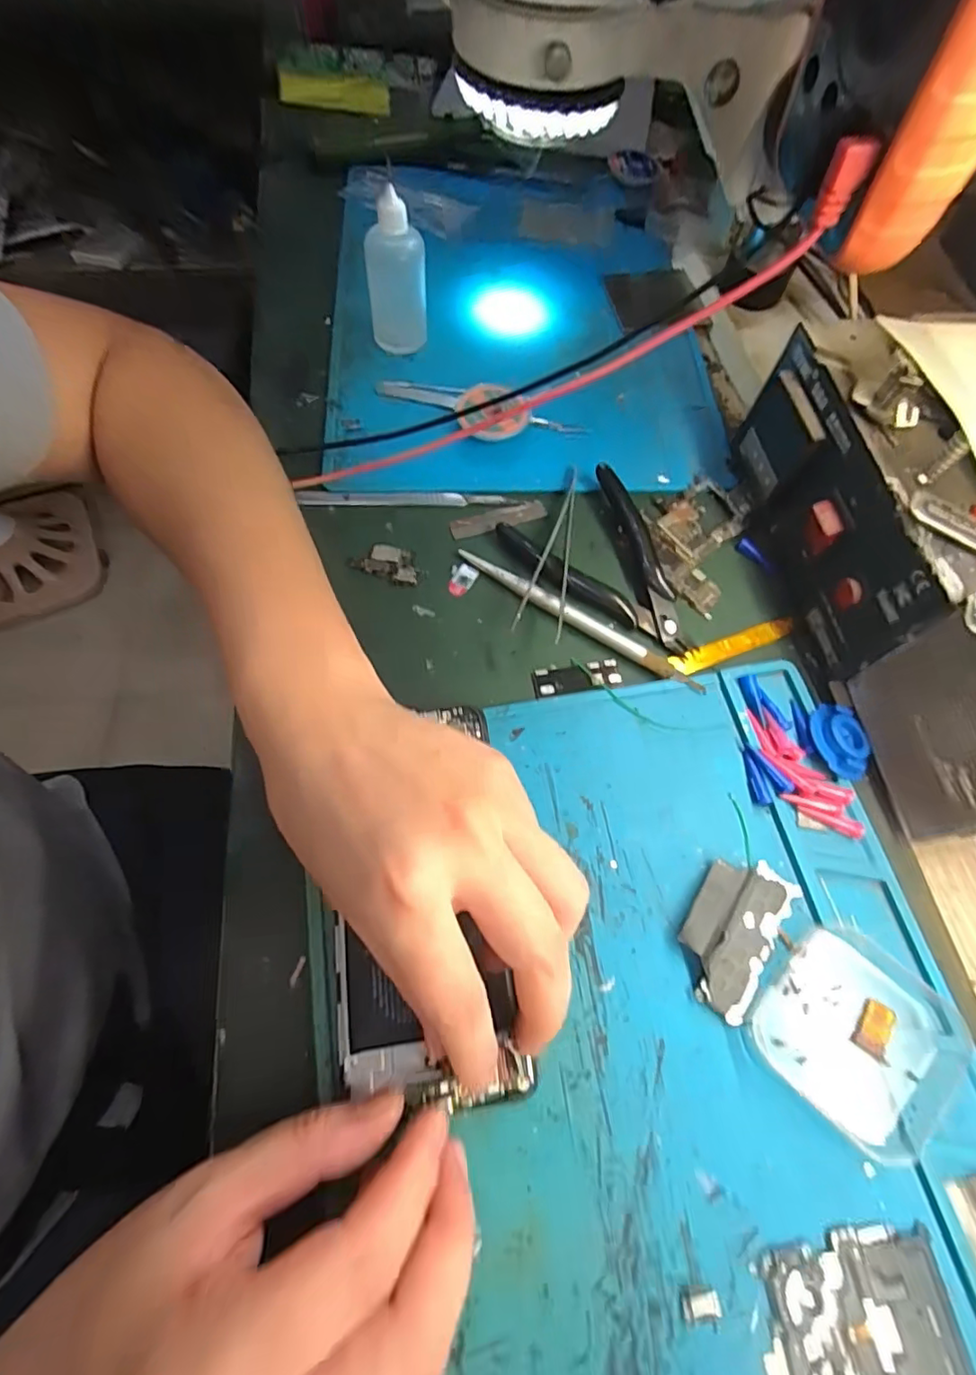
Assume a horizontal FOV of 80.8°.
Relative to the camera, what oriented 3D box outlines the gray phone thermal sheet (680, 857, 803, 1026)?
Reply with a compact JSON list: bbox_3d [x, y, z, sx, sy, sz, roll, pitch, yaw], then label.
[{"bbox_3d":[0.100,0.099,0.236,0.035,0.007,0.061,33,68,13],"label":"gray phone thermal sheet"}]

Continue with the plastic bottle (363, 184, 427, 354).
[{"bbox_3d":[-0.056,-0.246,0.348,0.030,0.079,0.027,-24,67,-12],"label":"plastic bottle"}]

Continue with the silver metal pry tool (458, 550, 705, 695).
[{"bbox_3d":[0.046,-0.037,0.297,0.142,0.009,0.011,30,67,12],"label":"silver metal pry tool"}]

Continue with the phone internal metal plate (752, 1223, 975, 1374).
[{"bbox_3d":[0.124,0.209,0.186,0.061,0.004,0.048,-4,65,-3],"label":"phone internal metal plate"}]

